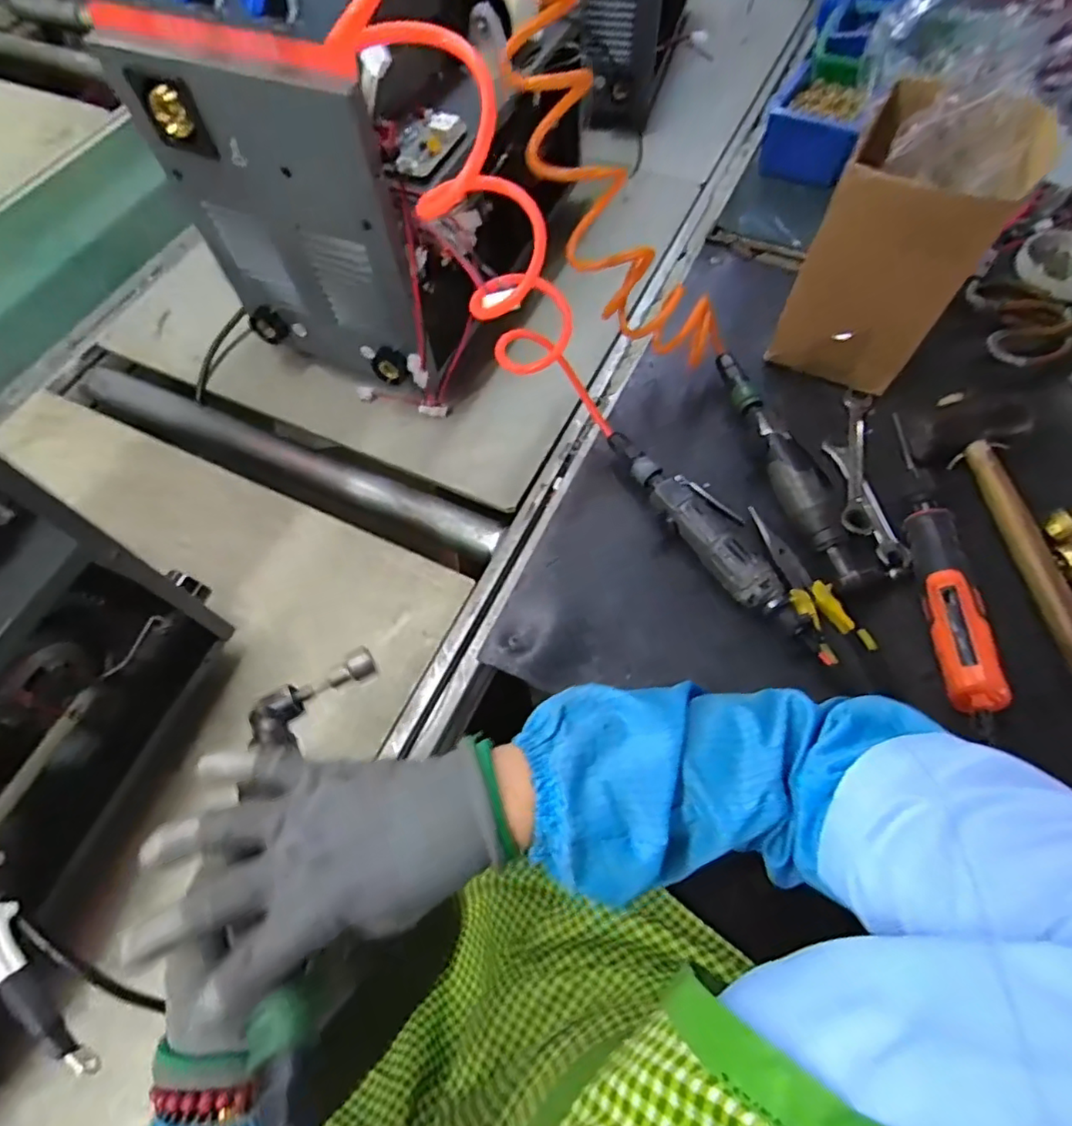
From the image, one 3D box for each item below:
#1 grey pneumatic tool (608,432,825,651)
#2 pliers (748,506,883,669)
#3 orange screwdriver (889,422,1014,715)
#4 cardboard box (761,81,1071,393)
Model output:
[{"bbox_3d":[0.162,-0.032,0.544,0.051,0.036,0.262,-33,67,-13],"label":"grey pneumatic tool"},{"bbox_3d":[0.237,0.016,0.527,0.045,0.015,0.158,-23,65,-9],"label":"pliers"},{"bbox_3d":[0.352,-0.019,0.523,0.035,0.042,0.305,2,64,3],"label":"orange screwdriver"},{"bbox_3d":[0.351,-0.304,0.565,0.142,0.212,0.151,27,68,15],"label":"cardboard box"}]

